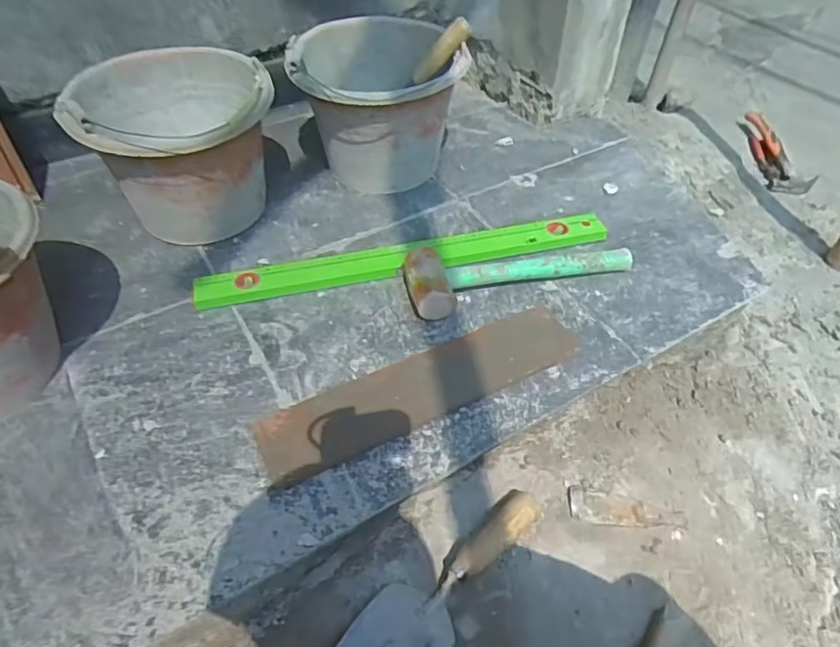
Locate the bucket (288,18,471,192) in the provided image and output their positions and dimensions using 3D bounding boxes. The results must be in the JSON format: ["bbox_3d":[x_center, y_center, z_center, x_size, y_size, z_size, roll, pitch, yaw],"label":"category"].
[{"bbox_3d":[-0.070,-0.349,0.934,0.255,0.206,0.289,-13,48,-12],"label":"bucket"}]

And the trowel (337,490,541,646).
[{"bbox_3d":[0.021,0.281,0.585,0.307,0.051,0.085,-34,55,-28],"label":"trowel"}]

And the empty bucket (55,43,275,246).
[{"bbox_3d":[-0.342,-0.249,0.834,0.249,0.208,0.282,-24,51,-22],"label":"empty bucket"}]

